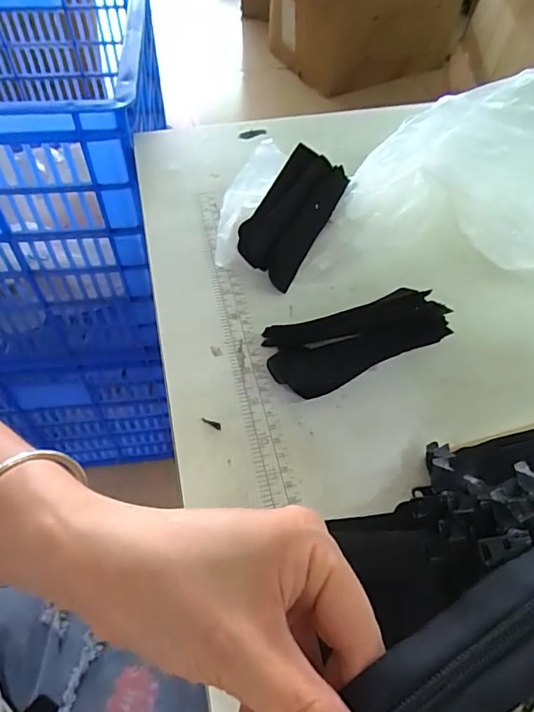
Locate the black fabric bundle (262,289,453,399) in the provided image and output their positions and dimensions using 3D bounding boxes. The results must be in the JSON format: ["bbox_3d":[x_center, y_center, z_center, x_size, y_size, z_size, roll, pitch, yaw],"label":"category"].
[{"bbox_3d":[0.061,-0.013,0.353,0.127,0.029,0.056,-19,58,-14],"label":"black fabric bundle"}]

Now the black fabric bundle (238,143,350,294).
[{"bbox_3d":[0.023,-0.120,0.412,0.054,0.020,0.130,31,69,-4],"label":"black fabric bundle"}]

